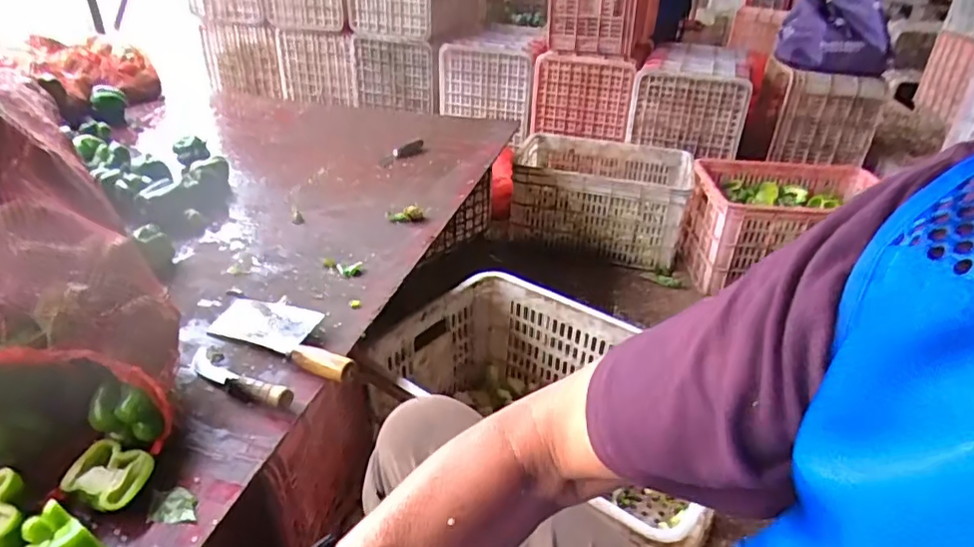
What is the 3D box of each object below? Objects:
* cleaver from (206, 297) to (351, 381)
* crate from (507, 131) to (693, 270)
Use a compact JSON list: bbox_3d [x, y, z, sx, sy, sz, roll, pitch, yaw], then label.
[{"bbox_3d":[-0.271,0.076,0.798,0.262,0.035,0.091,17,34,23],"label":"cleaver"},{"bbox_3d":[0.328,-0.230,1.750,0.492,0.255,0.326,11,31,8],"label":"crate"}]

